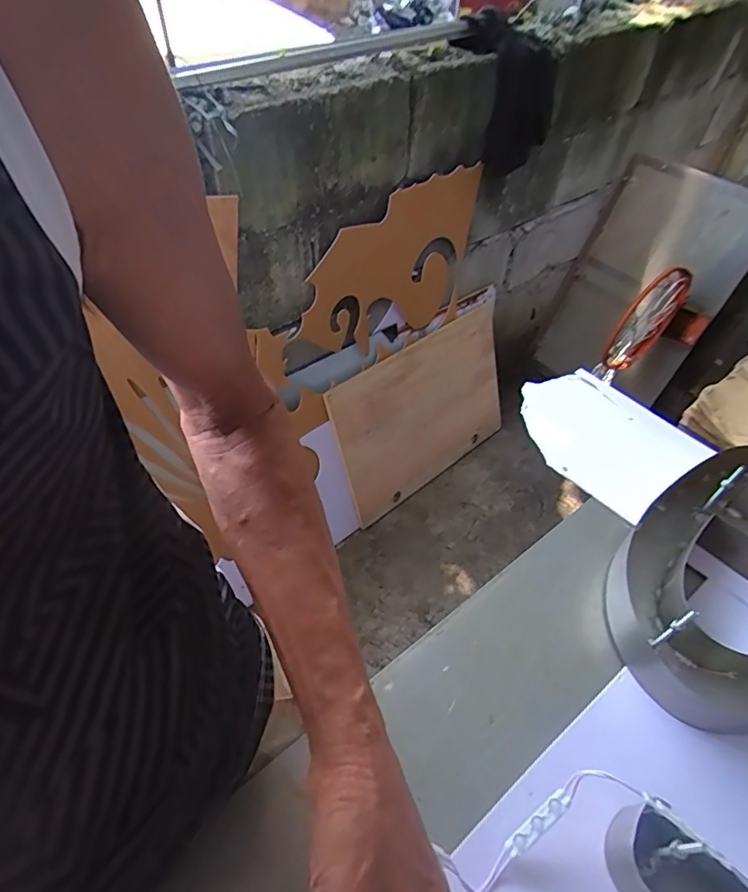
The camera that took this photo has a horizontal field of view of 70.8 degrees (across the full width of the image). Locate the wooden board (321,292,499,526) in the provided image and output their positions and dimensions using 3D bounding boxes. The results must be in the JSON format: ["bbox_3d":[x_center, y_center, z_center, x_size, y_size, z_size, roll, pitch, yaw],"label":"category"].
[{"bbox_3d":[0.151,-0.094,1.478,0.626,0.404,0.025,-35,32,-31],"label":"wooden board"}]

